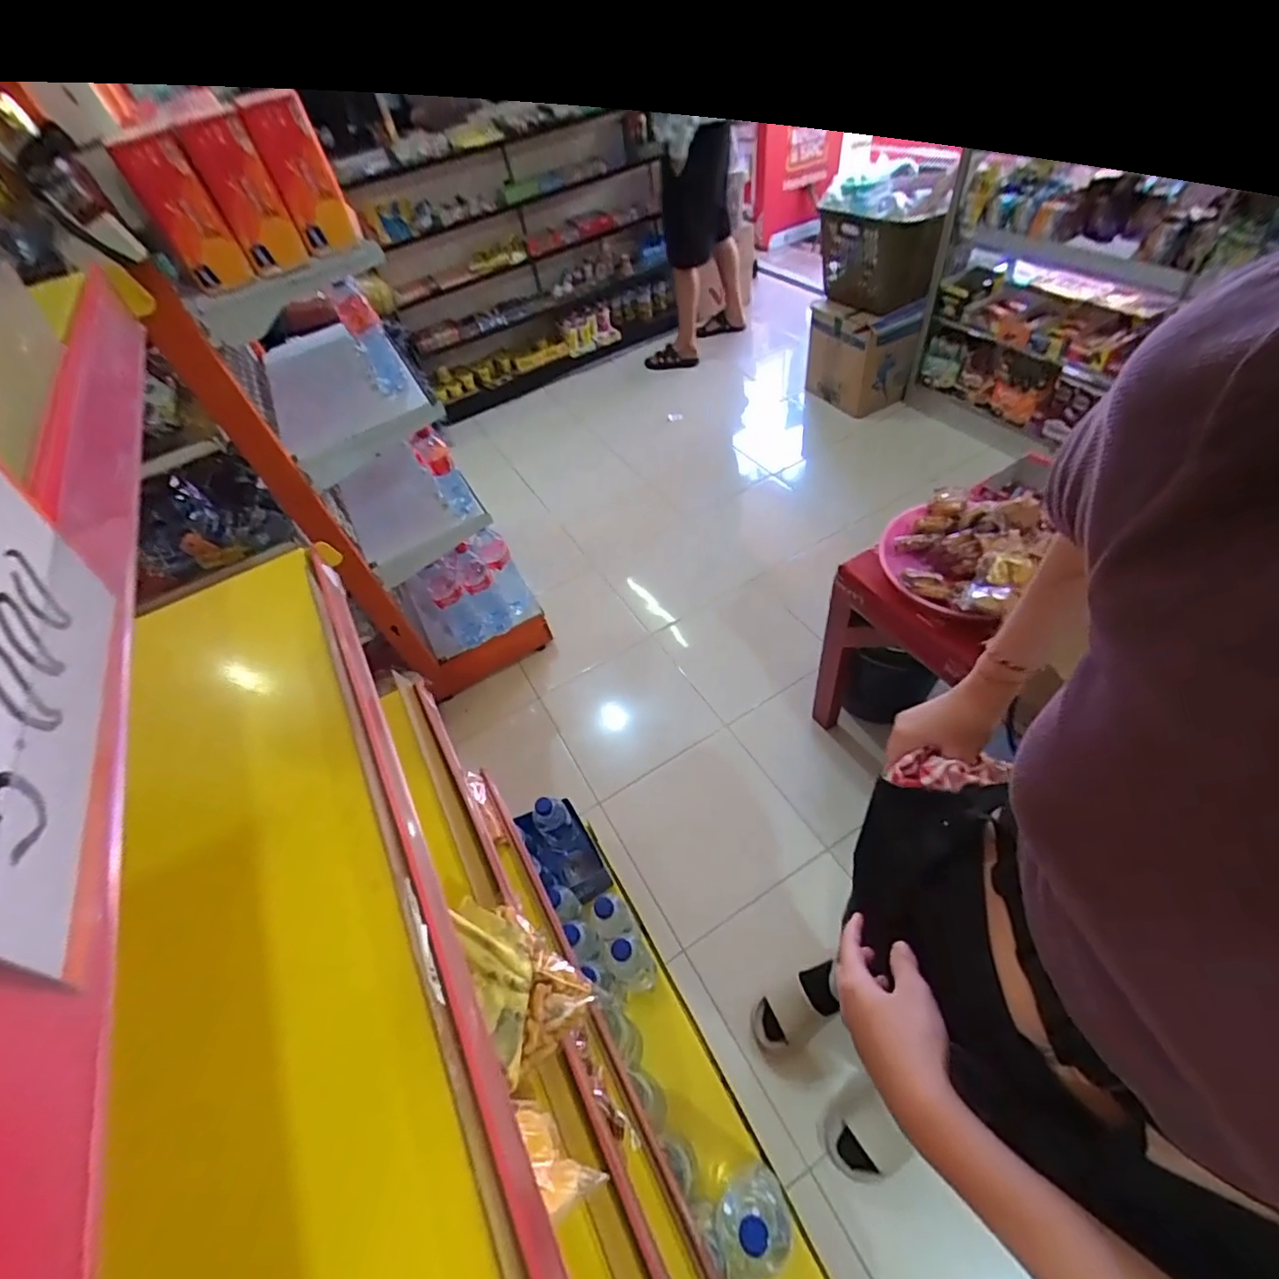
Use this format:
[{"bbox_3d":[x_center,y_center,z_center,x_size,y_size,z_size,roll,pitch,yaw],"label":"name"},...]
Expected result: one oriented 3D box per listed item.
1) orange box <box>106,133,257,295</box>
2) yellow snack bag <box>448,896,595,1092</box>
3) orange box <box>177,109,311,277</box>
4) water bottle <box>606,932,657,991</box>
[{"bbox_3d":[-0.722,-0.678,0.915,0.094,0.192,0.034,-33,53,-16],"label":"orange box"},{"bbox_3d":[-0.111,0.270,0.464,0.131,0.039,0.078,33,63,31],"label":"yellow snack bag"},{"bbox_3d":[-0.619,-0.700,0.903,0.092,0.179,0.045,-34,53,-17],"label":"orange box"},{"bbox_3d":[-0.014,0.546,0.965,0.067,0.211,0.077,-25,51,-10],"label":"water bottle"}]

